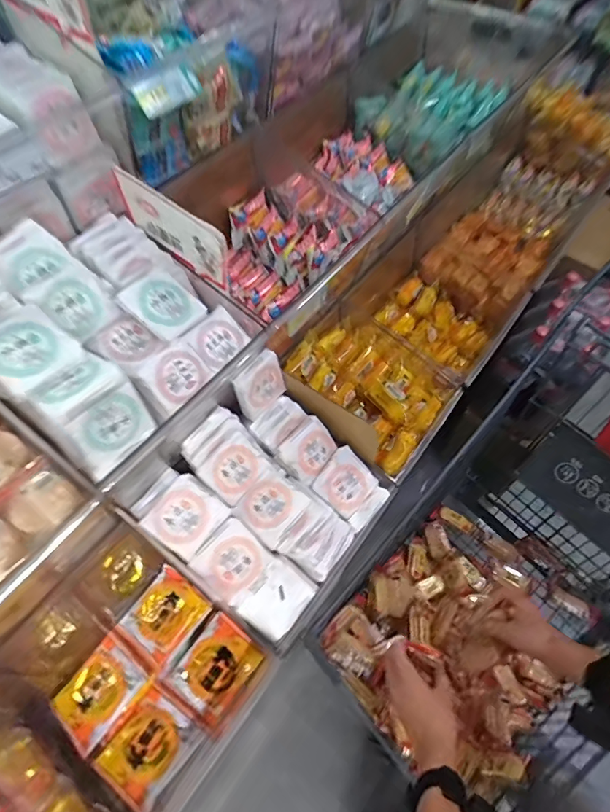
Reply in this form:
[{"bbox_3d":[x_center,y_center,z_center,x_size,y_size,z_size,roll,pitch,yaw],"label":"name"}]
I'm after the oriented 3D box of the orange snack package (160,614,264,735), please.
[{"bbox_3d":[-0.141,0.413,0.716,0.101,0.016,0.129,34,64,20],"label":"orange snack package"}]

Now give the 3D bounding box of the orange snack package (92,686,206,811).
[{"bbox_3d":[-0.229,0.500,0.666,0.107,0.017,0.118,33,64,20],"label":"orange snack package"}]

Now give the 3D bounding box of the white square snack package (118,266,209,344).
[{"bbox_3d":[-0.184,-0.135,0.601,0.088,0.018,0.080,48,53,-16],"label":"white square snack package"}]

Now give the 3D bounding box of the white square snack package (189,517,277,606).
[{"bbox_3d":[-0.094,0.202,0.598,0.082,0.015,0.083,46,77,-4],"label":"white square snack package"}]

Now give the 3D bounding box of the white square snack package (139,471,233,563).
[{"bbox_3d":[-0.153,0.143,0.593,0.081,0.015,0.088,44,63,-3],"label":"white square snack package"}]

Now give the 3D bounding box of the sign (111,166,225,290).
[{"bbox_3d":[-0.174,-0.233,0.601,0.178,0.098,0.005,35,64,10],"label":"sign"}]

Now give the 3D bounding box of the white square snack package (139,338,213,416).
[{"bbox_3d":[-0.164,-0.041,0.587,0.019,0.066,0.082,-1,38,48],"label":"white square snack package"}]

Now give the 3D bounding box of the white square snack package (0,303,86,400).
[{"bbox_3d":[-0.302,-0.060,0.486,0.083,0.021,0.092,46,61,-4],"label":"white square snack package"}]

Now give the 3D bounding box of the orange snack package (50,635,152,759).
[{"bbox_3d":[-0.316,0.437,0.696,0.101,0.028,0.123,32,64,19],"label":"orange snack package"}]

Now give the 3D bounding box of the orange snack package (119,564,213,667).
[{"bbox_3d":[-0.228,0.342,0.750,0.107,0.014,0.112,32,64,19],"label":"orange snack package"}]

